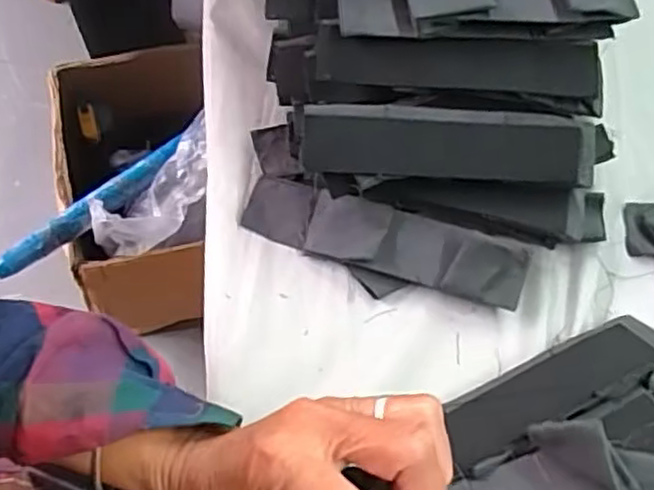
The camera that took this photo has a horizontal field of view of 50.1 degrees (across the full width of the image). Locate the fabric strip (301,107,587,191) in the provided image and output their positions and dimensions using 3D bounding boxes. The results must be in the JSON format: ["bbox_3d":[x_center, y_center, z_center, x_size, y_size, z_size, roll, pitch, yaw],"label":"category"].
[{"bbox_3d":[0.081,-0.065,0.461,0.195,0.009,0.046,3,88,-4],"label":"fabric strip"}]

